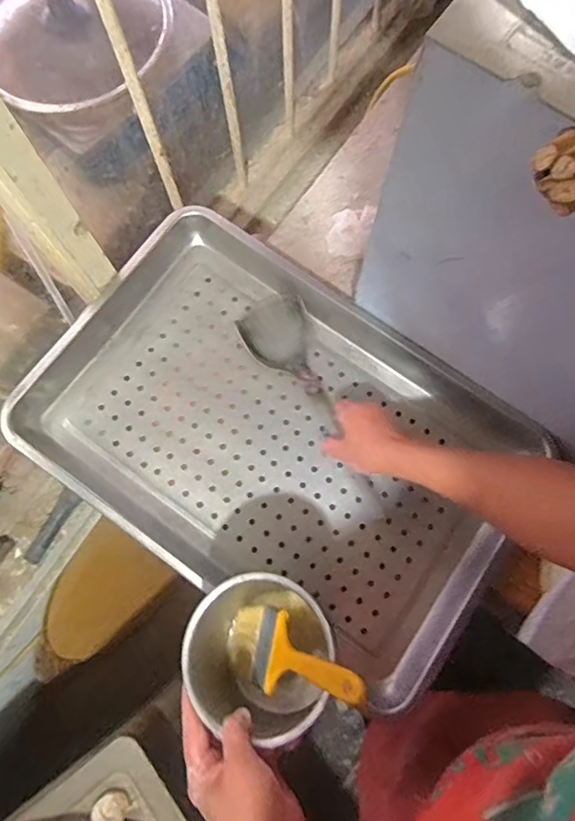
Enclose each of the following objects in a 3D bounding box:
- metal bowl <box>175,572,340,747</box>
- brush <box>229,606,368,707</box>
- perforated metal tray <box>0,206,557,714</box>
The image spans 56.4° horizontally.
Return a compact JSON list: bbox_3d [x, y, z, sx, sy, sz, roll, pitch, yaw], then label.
[{"bbox_3d":[-0.023,0.229,0.515,0.138,0.124,0.133,0,77,1],"label":"metal bowl"},{"bbox_3d":[0.003,0.224,0.480,0.020,0.189,0.068,17,75,-31],"label":"brush"},{"bbox_3d":[-0.010,0.030,0.675,0.588,0.058,0.384,34,80,8],"label":"perforated metal tray"}]

